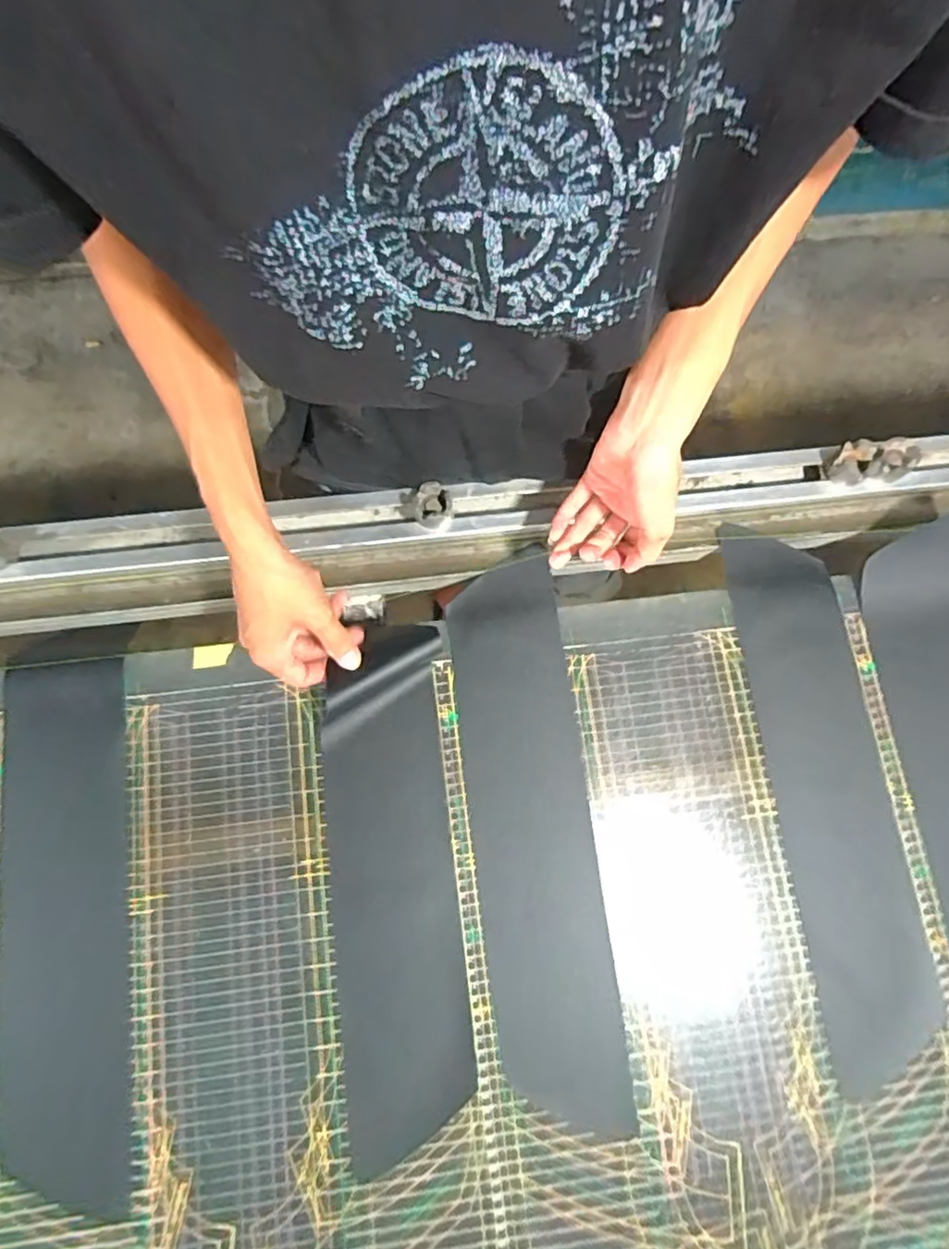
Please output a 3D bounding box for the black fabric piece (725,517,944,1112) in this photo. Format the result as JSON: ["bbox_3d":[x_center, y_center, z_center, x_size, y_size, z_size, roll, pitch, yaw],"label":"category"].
[{"bbox_3d":[0.319,0.138,0.553,0.110,0.017,0.463,-6,76,-2],"label":"black fabric piece"}]

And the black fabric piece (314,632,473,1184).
[{"bbox_3d":[-0.074,0.206,0.514,0.110,0.055,0.405,-4,80,-2],"label":"black fabric piece"}]

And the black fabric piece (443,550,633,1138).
[{"bbox_3d":[0.048,0.168,0.535,0.103,0.010,0.457,-6,77,-4],"label":"black fabric piece"}]

